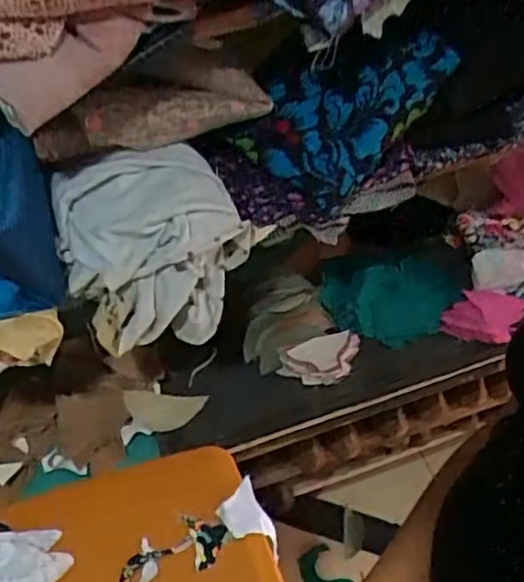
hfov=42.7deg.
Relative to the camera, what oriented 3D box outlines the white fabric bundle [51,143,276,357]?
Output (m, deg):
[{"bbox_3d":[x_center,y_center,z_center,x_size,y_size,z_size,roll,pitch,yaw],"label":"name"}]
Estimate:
[{"bbox_3d":[-0.104,-0.051,0.719,0.208,0.162,0.125,-19,44,-11],"label":"white fabric bundle"}]

